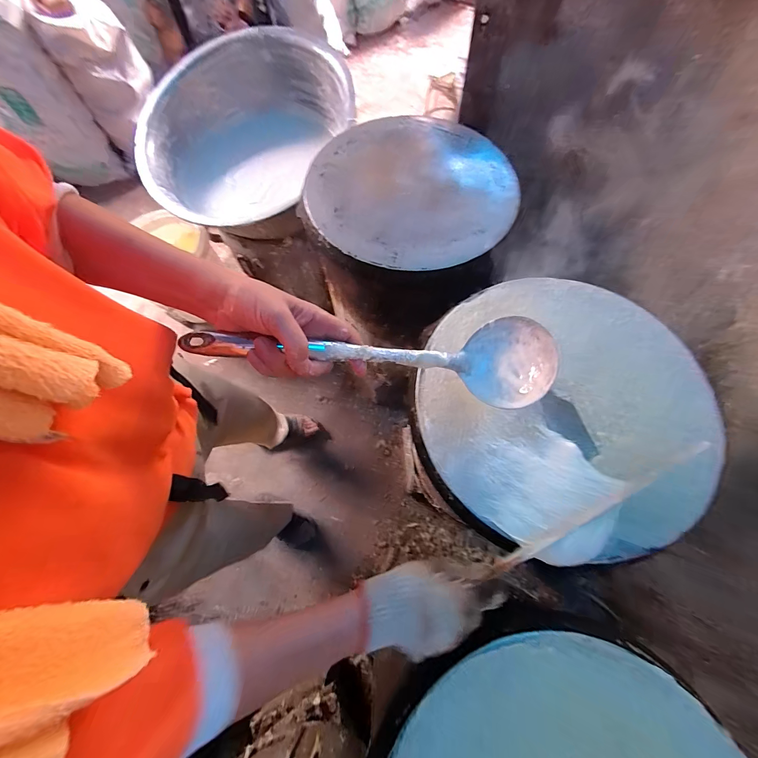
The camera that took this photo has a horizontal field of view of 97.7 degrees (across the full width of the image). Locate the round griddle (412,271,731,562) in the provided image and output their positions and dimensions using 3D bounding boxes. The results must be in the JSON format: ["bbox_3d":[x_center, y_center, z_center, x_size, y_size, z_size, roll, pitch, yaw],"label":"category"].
[{"bbox_3d":[0.233,0.032,0.431,0.350,0.027,0.365,-2,69,4],"label":"round griddle"}]

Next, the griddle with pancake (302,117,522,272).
[{"bbox_3d":[0.059,-0.341,0.584,0.352,0.022,0.348,0,71,1],"label":"griddle with pancake"}]

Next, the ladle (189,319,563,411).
[{"bbox_3d":[-0.002,-0.029,0.316,0.336,0.054,0.085,5,67,-10],"label":"ladle"}]

